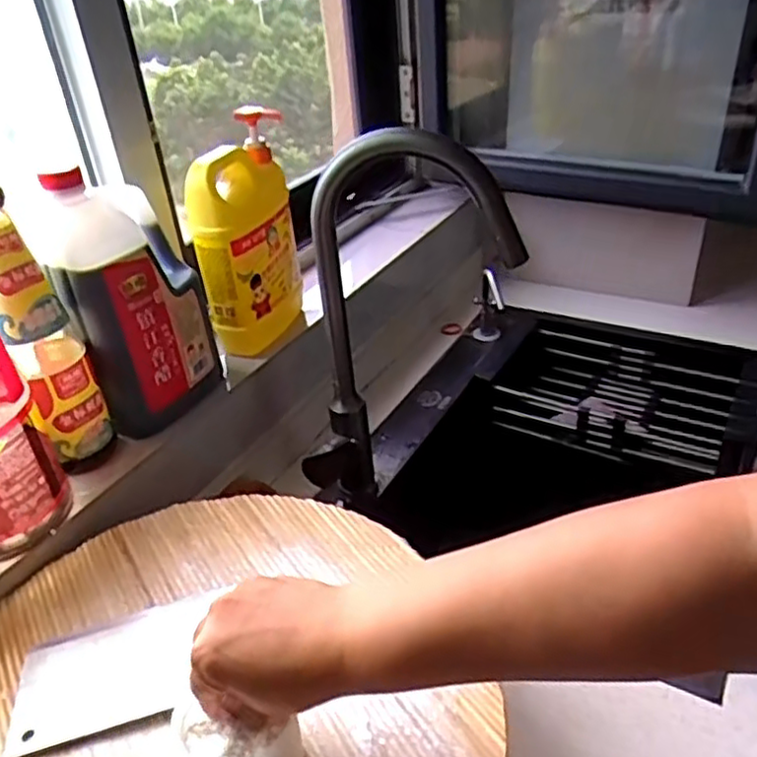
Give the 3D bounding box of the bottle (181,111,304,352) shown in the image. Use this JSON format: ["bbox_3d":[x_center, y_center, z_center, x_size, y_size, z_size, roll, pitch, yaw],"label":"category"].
[{"bbox_3d":[-0.153,-0.155,0.825,0.081,0.252,0.144,2,34,11],"label":"bottle"}]

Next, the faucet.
[{"bbox_3d":[0.026,-0.031,0.704,0.214,0.427,0.077,1,34,10],"label":"faucet"}]

